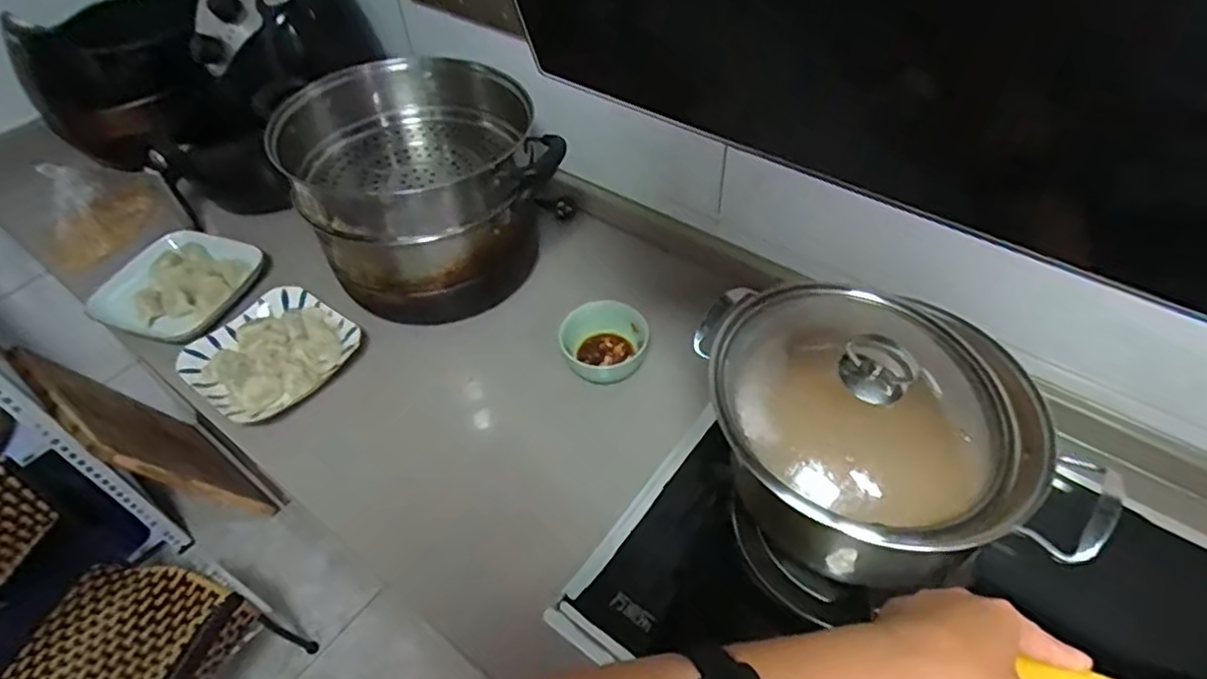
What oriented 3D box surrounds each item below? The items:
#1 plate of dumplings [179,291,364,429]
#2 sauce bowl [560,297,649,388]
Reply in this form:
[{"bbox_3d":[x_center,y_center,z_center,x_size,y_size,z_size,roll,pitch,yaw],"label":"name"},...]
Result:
[{"bbox_3d":[-0.423,0.011,0.844,0.186,0.036,0.183,29,56,25],"label":"plate of dumplings"},{"bbox_3d":[0.001,0.005,0.845,0.105,0.056,0.099,-1,49,2],"label":"sauce bowl"}]

